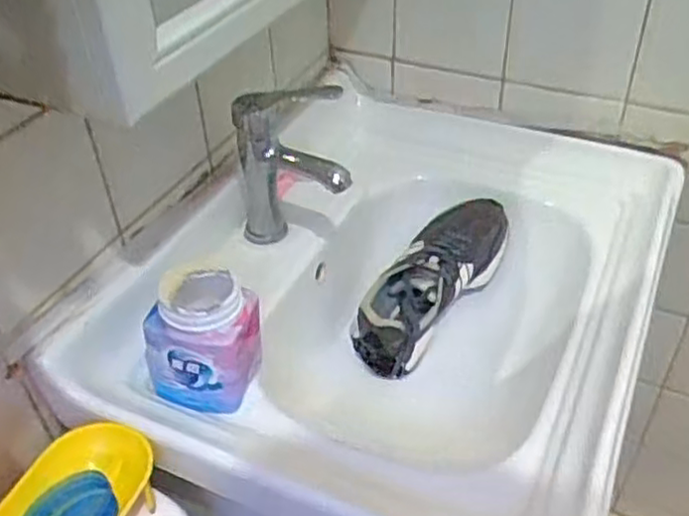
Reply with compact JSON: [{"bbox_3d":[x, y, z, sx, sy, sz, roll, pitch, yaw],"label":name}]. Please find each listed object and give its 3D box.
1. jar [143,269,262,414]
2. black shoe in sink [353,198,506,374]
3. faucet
[{"bbox_3d":[-0.124,0.074,0.654,0.095,0.132,0.095,8,35,-6],"label":"jar"},{"bbox_3d":[0.114,0.021,0.865,0.094,0.094,0.261,30,68,28],"label":"black shoe in sink"},{"bbox_3d":[-0.056,-0.091,0.770,0.117,0.176,0.099,-4,41,-1],"label":"faucet"}]

